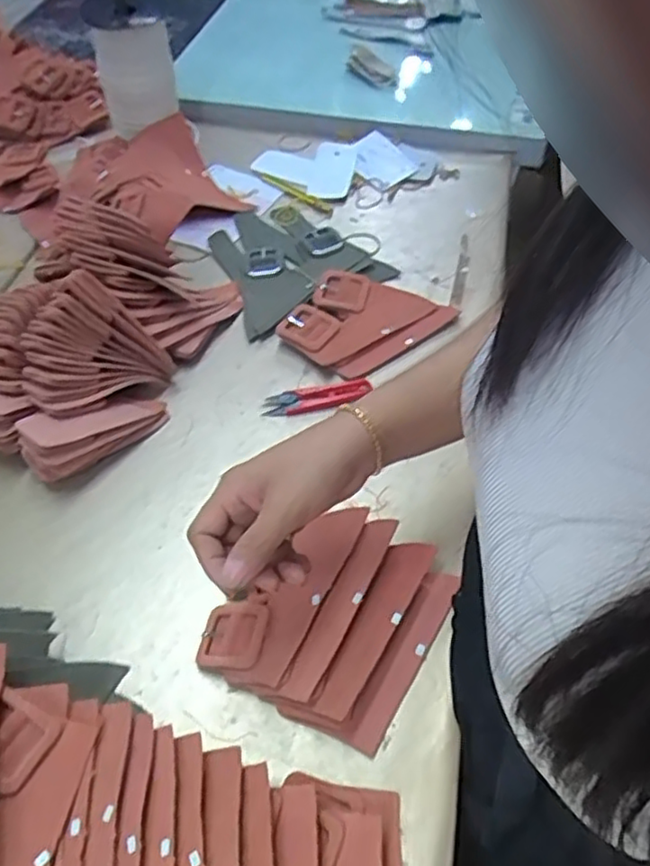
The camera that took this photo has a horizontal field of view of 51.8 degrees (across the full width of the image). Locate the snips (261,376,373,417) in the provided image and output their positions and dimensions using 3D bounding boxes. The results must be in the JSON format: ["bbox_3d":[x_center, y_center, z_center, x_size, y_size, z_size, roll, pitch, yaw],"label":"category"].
[{"bbox_3d":[-0.007,-0.033,0.620,0.099,0.007,0.030,-9,52,-5],"label":"snips"}]

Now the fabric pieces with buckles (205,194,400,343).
[{"bbox_3d":[-0.050,-0.194,0.739,0.165,0.015,0.185,-29,57,-19],"label":"fabric pieces with buckles"}]

